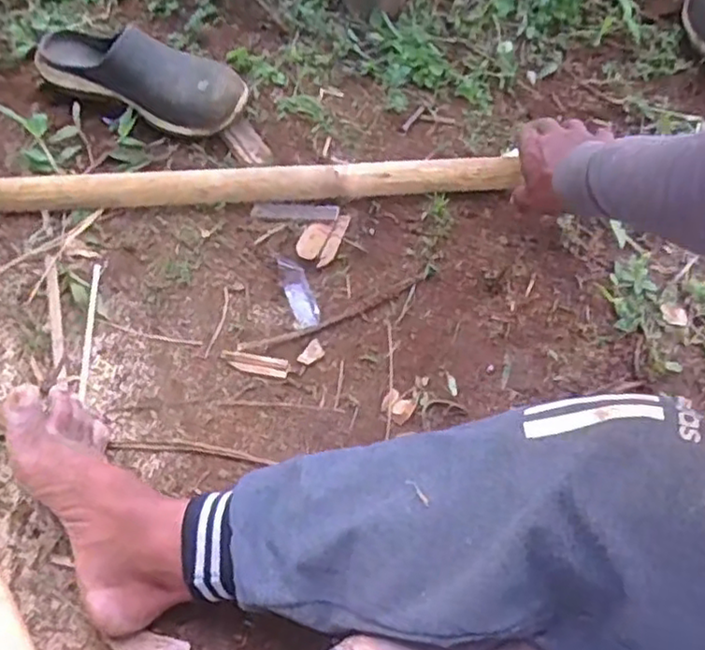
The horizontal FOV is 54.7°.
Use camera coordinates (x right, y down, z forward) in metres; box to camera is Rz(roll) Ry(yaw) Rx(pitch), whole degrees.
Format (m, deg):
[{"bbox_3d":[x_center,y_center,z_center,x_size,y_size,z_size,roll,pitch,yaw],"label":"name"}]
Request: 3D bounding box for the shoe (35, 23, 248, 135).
[{"bbox_3d":[-0.245,-0.295,0.786,0.260,0.076,0.092,24,64,14],"label":"shoe"}]

